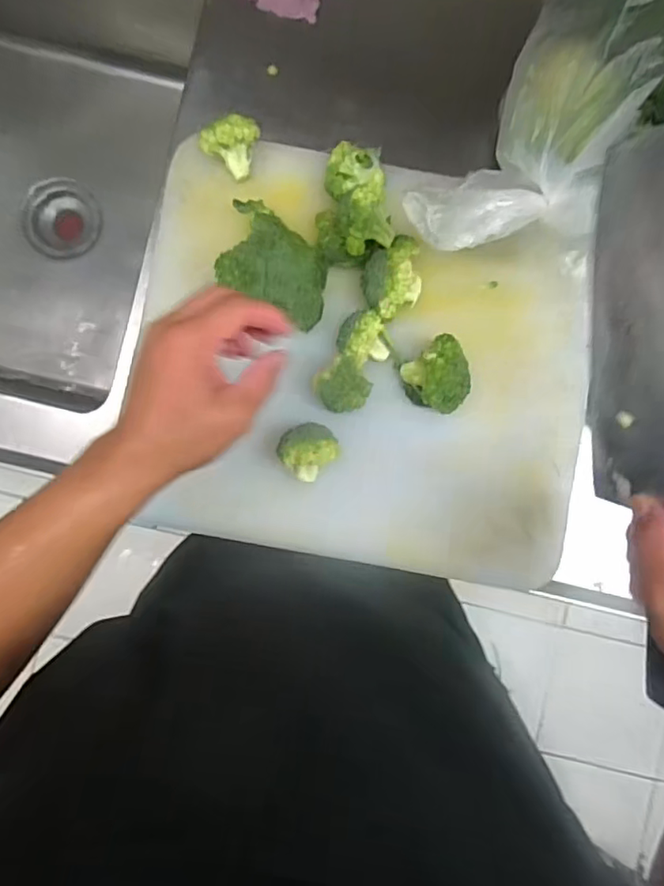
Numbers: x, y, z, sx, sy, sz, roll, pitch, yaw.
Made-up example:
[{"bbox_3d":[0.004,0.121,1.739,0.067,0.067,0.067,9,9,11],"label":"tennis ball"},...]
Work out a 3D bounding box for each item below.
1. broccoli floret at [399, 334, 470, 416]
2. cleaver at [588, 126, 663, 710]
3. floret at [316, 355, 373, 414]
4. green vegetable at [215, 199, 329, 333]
[{"bbox_3d":[0.090,-0.054,0.480,0.053,0.037,0.054,0,90,-1],"label":"broccoli floret"},{"bbox_3d":[0.178,0.004,0.326,0.026,0.063,0.321,-11,106,-1],"label":"cleaver"},{"bbox_3d":[0.009,-0.046,0.474,0.040,0.049,0.040,0,90,-1],"label":"floret"},{"bbox_3d":[-0.043,-0.148,0.456,0.079,0.072,0.094,8,90,-1],"label":"green vegetable"}]

